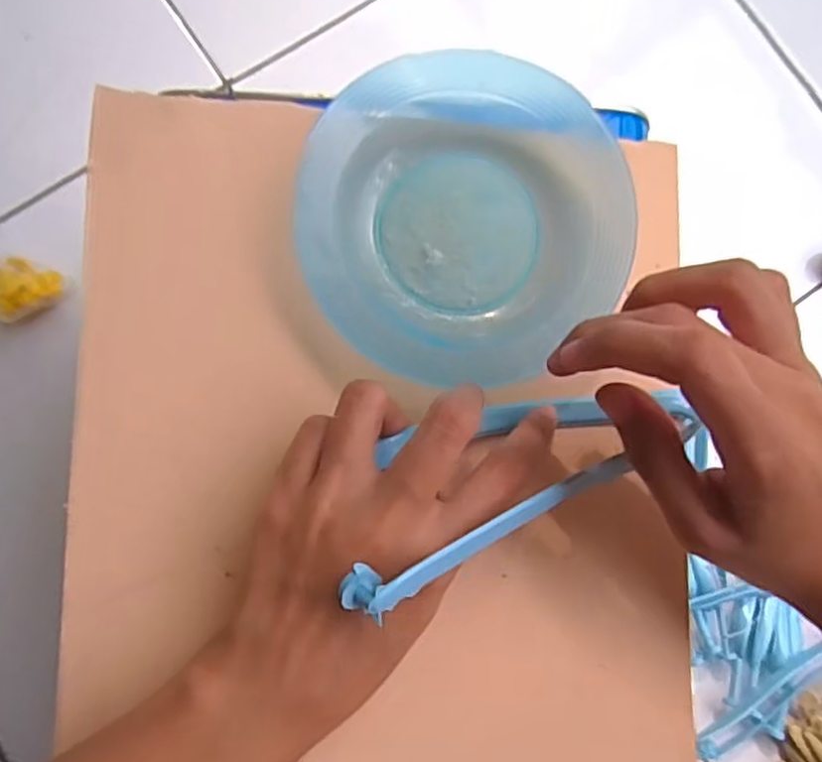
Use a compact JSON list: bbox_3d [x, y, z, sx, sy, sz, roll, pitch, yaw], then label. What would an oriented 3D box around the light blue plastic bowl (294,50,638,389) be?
[{"bbox_3d":[0.020,-0.063,0.272,0.123,0.027,0.123,0,83,-4],"label":"light blue plastic bowl"}]

